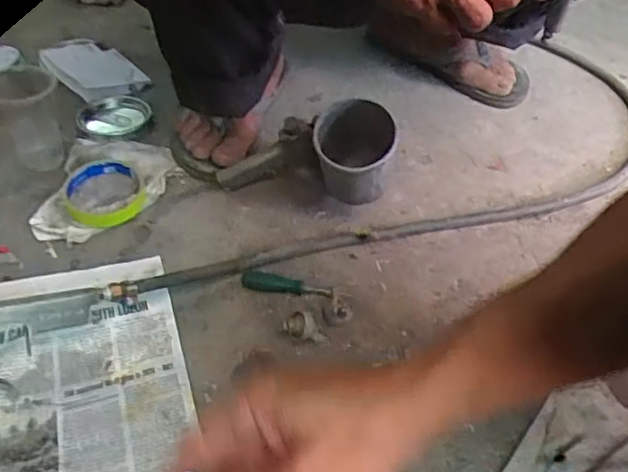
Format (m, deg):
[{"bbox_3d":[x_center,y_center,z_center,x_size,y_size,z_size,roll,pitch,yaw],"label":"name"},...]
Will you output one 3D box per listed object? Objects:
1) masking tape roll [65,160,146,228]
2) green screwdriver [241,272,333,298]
[{"bbox_3d":[-0.232,-0.048,0.677,0.081,0.021,0.086,0,47,0],"label":"masking tape roll"},{"bbox_3d":[-0.026,0.046,0.596,0.088,0.015,0.014,2,47,3],"label":"green screwdriver"}]

